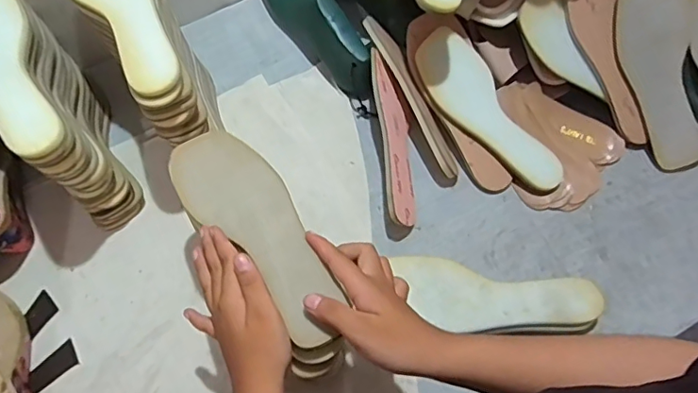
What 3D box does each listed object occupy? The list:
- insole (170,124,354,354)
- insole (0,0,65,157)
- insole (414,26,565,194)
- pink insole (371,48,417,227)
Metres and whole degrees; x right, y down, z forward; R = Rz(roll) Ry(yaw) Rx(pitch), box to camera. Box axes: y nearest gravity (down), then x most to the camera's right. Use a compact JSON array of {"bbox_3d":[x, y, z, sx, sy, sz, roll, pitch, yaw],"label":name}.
[{"bbox_3d":[-0.078,0.028,0.472,0.080,0.019,0.225,-34,67,-13],"label":"insole"},{"bbox_3d":[-0.348,-0.131,0.525,0.076,0.024,0.228,-28,69,-9],"label":"insole"},{"bbox_3d":[0.173,-0.105,0.670,0.079,0.024,0.243,-37,85,-14],"label":"insole"},{"bbox_3d":[0.058,-0.073,0.666,0.016,0.073,0.219,-16,75,35],"label":"pink insole"}]

